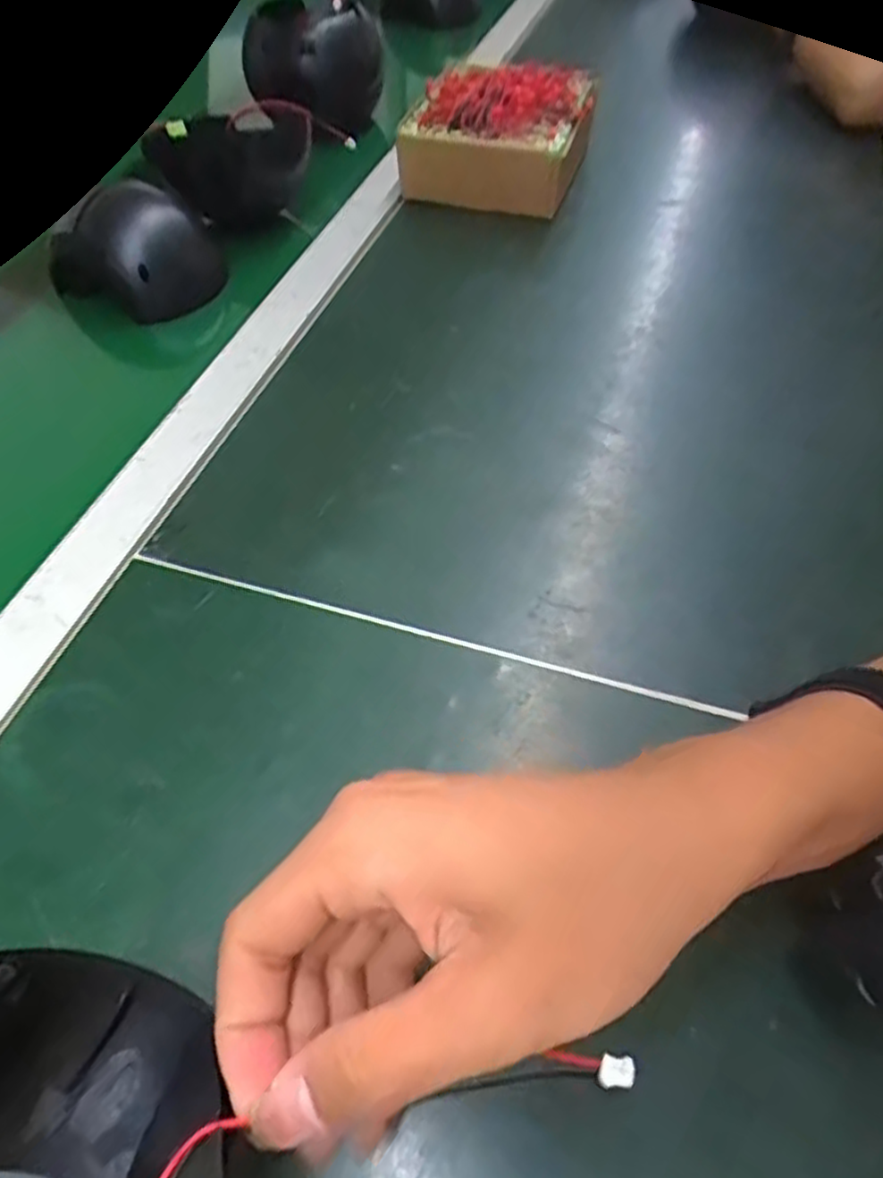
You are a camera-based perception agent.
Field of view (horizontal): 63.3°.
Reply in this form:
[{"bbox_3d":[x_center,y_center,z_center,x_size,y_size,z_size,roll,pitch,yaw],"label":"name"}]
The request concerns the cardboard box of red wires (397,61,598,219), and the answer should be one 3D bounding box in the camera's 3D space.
[{"bbox_3d":[0.050,-0.393,0.610,0.146,0.060,0.158,13,55,10],"label":"cardboard box of red wires"}]

